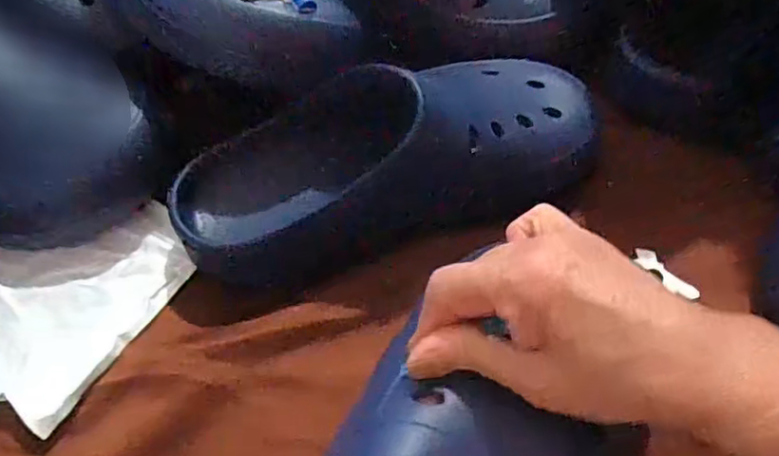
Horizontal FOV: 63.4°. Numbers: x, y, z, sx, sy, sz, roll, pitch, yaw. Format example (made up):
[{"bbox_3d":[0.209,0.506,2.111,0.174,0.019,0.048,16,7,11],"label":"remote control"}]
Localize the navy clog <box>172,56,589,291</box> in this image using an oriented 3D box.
[{"bbox_3d":[0.004,-0.039,0.375,0.259,0.096,0.098,-18,62,-13],"label":"navy clog"}]

